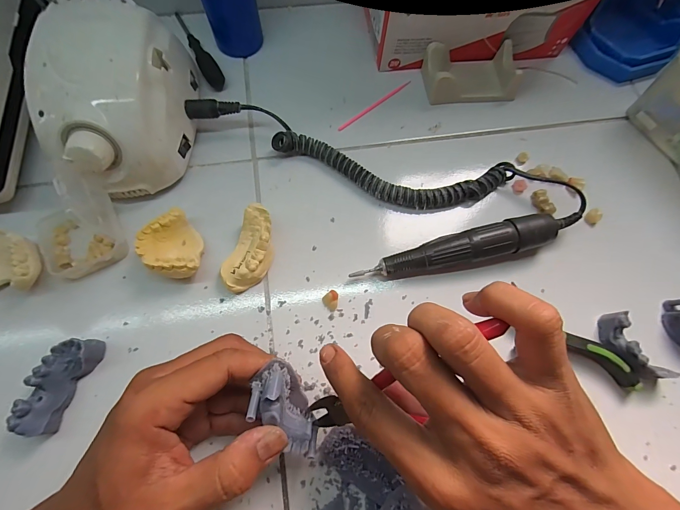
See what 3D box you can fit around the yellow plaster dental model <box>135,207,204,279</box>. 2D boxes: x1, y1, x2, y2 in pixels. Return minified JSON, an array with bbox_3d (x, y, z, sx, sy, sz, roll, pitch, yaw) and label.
[{"bbox_3d":[-0.136,-0.006,0.266,0.043,0.024,0.055,-19,74,-8],"label":"yellow plaster dental model"}]

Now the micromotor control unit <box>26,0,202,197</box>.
[{"bbox_3d":[-0.183,-0.123,0.275,0.100,0.083,0.139,2,73,-1],"label":"micromotor control unit"}]

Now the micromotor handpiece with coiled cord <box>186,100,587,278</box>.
[{"bbox_3d":[0.027,-0.048,0.286,0.336,0.032,0.128,15,73,3],"label":"micromotor handpiece with coiled cord"}]

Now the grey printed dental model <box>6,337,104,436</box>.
[{"bbox_3d":[-0.201,0.090,0.236,0.024,0.023,0.065,22,73,5],"label":"grey printed dental model"}]

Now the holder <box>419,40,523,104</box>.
[{"bbox_3d":[0.128,-0.178,0.327,0.091,0.034,0.046,-3,73,-3],"label":"holder"}]

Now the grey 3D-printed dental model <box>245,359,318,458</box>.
[{"bbox_3d":[-0.032,0.094,0.201,0.027,0.023,0.064,-28,118,-10],"label":"grey 3D-printed dental model"}]

